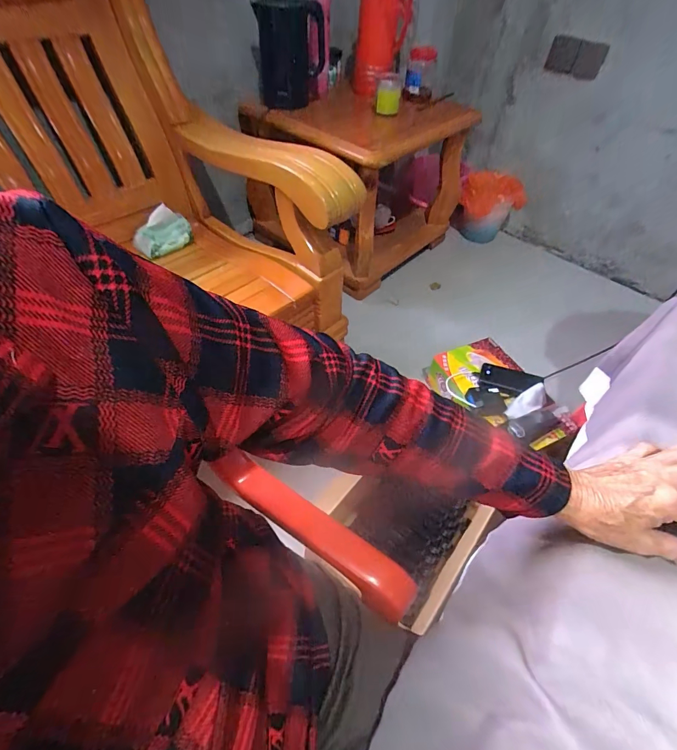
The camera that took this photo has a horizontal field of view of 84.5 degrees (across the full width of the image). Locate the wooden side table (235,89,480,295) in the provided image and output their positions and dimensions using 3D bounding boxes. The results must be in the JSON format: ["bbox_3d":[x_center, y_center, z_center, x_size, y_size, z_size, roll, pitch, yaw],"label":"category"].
[{"bbox_3d":[0.099,-0.750,1.439,0.526,0.515,0.724,35,58,22],"label":"wooden side table"}]

